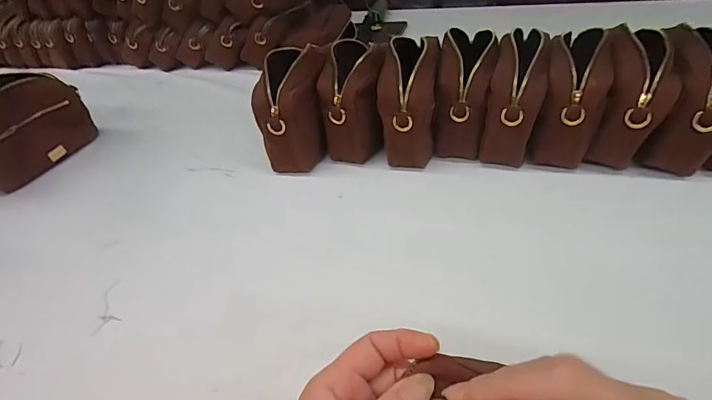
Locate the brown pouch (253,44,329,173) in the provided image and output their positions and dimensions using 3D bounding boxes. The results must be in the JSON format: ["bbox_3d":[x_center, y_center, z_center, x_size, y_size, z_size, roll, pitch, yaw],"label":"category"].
[{"bbox_3d":[-0.086,-0.124,0.600,0.082,0.141,0.121,-2,38,7],"label":"brown pouch"}]

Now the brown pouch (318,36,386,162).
[{"bbox_3d":[-0.001,-0.144,0.613,0.083,0.140,0.162,-1,38,9],"label":"brown pouch"}]

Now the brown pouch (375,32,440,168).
[{"bbox_3d":[0.072,-0.132,0.587,0.076,0.138,0.151,2,38,13],"label":"brown pouch"}]

